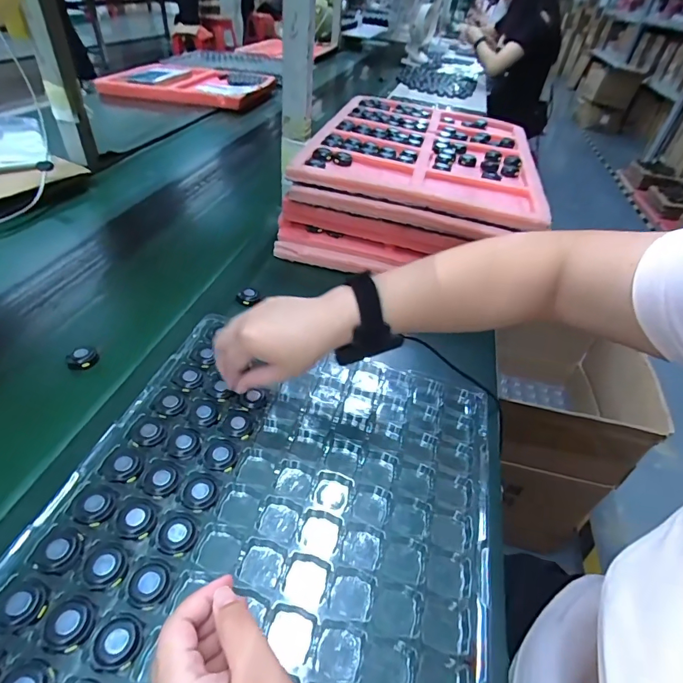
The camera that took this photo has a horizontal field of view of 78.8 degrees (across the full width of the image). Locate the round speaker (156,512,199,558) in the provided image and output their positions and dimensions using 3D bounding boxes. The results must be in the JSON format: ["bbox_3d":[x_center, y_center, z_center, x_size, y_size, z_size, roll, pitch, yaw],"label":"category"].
[{"bbox_3d":[-0.132,0.153,0.332,0.030,0.009,0.032,4,42,-3],"label":"round speaker"}]

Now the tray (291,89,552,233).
[{"bbox_3d":[0.153,-0.357,0.747,0.369,0.023,0.494,14,42,8],"label":"tray"}]

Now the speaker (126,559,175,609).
[{"bbox_3d":[-0.141,0.178,0.306,0.030,0.007,0.031,4,42,-3],"label":"speaker"}]

